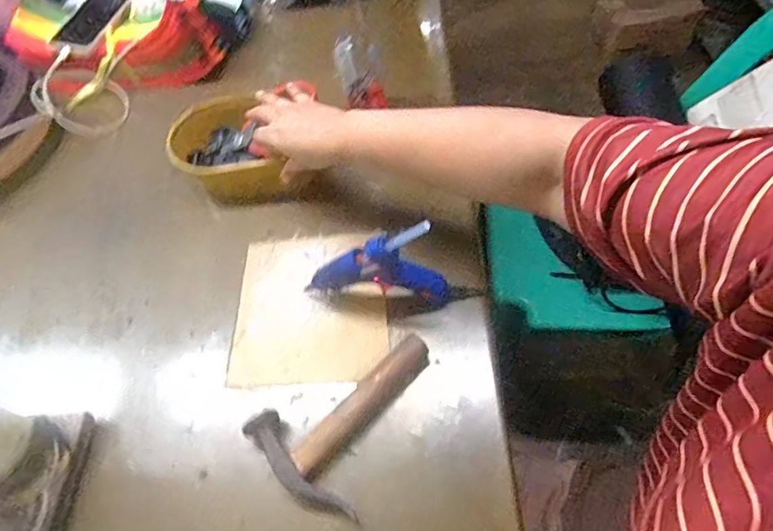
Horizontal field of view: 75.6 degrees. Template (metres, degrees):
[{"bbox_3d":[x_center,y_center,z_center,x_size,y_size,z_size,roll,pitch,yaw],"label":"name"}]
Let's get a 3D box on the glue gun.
[{"bbox_3d":[-0.010,0.001,0.469,0.133,0.115,0.023,0,57,5],"label":"glue gun"}]

